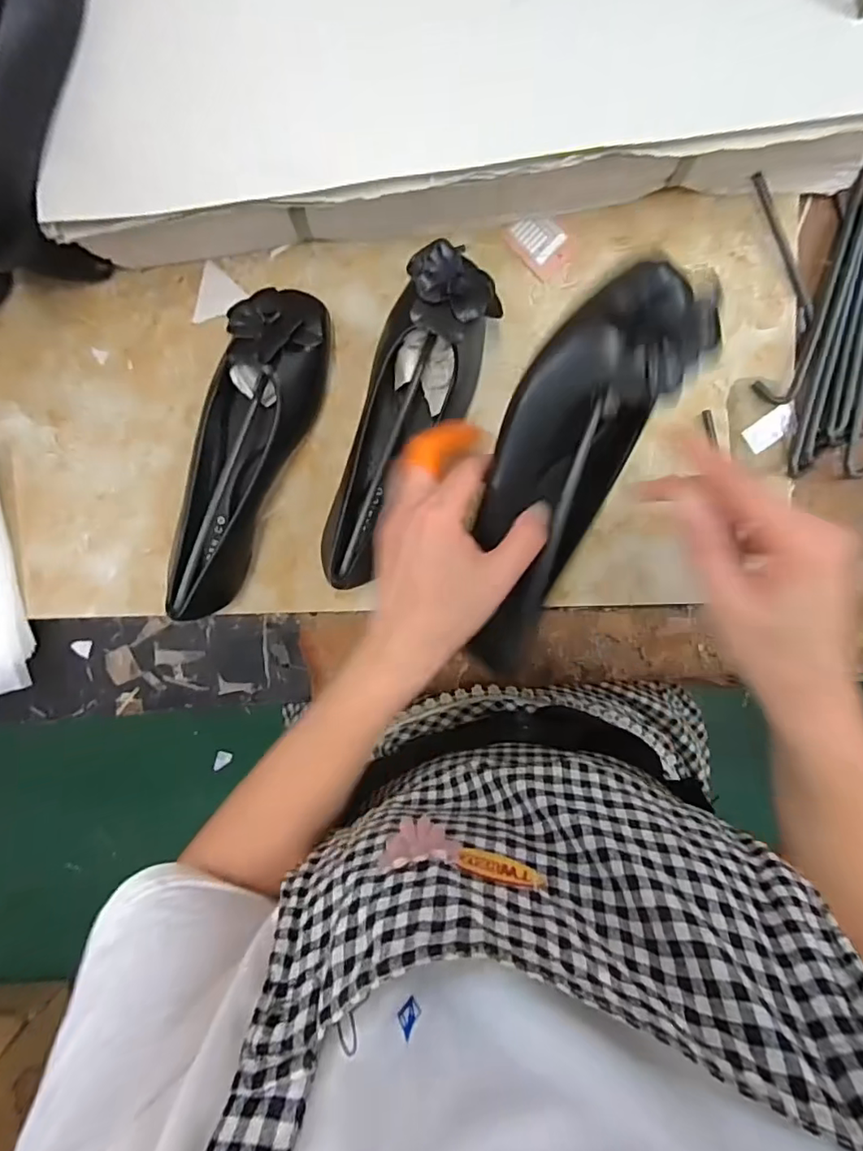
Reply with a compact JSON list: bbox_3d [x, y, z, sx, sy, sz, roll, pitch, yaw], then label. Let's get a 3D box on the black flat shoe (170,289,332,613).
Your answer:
[{"bbox_3d":[-0.140,-0.090,0.398,0.066,0.065,0.230,24,95,-2],"label":"black flat shoe"}]

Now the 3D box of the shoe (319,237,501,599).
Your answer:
[{"bbox_3d":[-0.018,-0.109,0.396,0.070,0.062,0.236,20,95,-2],"label":"shoe"}]

